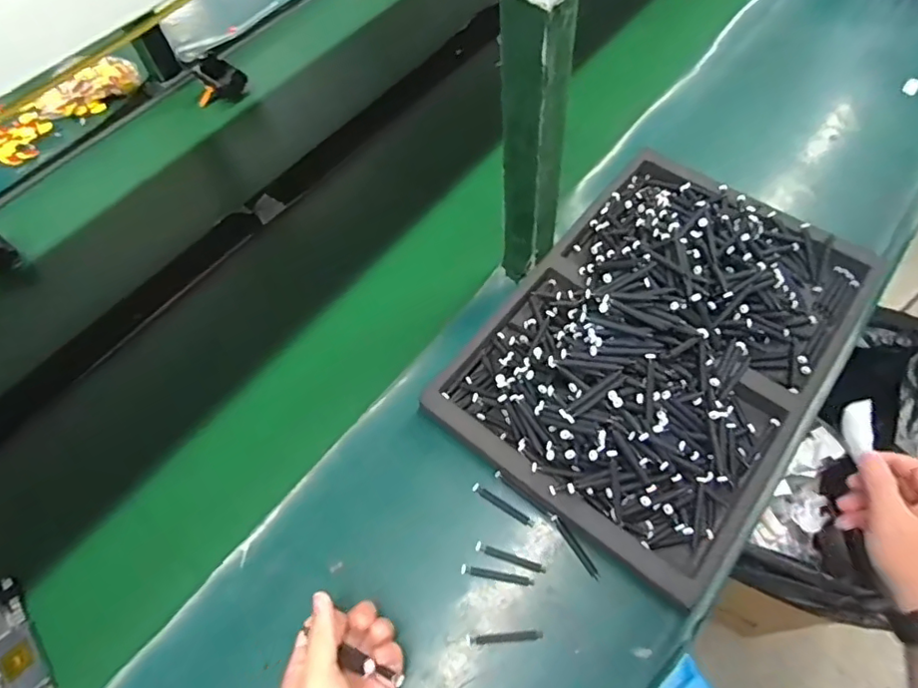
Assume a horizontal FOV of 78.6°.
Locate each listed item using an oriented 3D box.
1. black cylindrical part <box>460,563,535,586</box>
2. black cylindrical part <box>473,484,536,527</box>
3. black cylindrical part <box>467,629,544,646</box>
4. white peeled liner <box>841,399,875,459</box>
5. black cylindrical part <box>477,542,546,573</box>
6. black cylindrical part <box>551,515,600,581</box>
[{"bbox_3d":[0.034,0.205,0.498,0.064,0.006,0.008,7,60,9],"label":"black cylindrical part"},{"bbox_3d":[0.041,0.151,0.525,0.064,0.008,0.008,29,65,20],"label":"black cylindrical part"},{"bbox_3d":[0.039,0.248,0.474,0.063,0.007,0.008,-6,59,1],"label":"black cylindrical part"},{"bbox_3d":[0.367,0.075,0.516,0.007,0.027,0.056,39,51,-9],"label":"white peeled liner"},{"bbox_3d":[0.046,0.193,0.504,0.064,0.006,0.008,15,61,13],"label":"black cylindrical part"},{"bbox_3d":[0.105,0.182,0.507,0.008,0.008,0.063,-30,61,-13],"label":"black cylindrical part"}]

